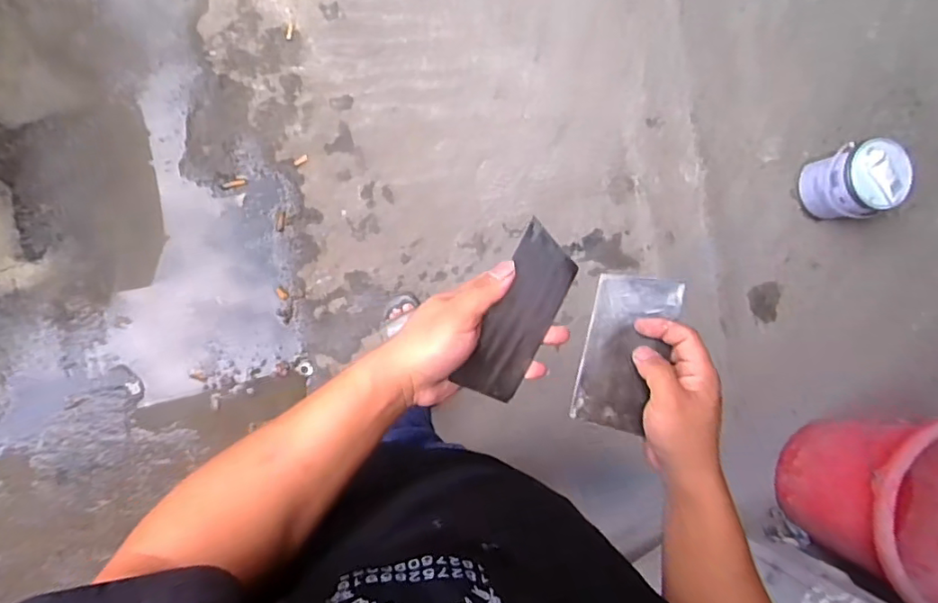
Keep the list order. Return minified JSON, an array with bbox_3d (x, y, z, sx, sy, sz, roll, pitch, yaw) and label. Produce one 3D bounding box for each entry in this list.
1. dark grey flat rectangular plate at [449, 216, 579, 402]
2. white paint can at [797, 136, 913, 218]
[{"bbox_3d":[0.040,0.013,0.449,0.067,0.008,0.134,27,92,-38],"label":"dark grey flat rectangular plate"},{"bbox_3d":[0.861,-0.264,1.270,0.157,0.173,0.125,45,82,-8],"label":"white paint can"}]

